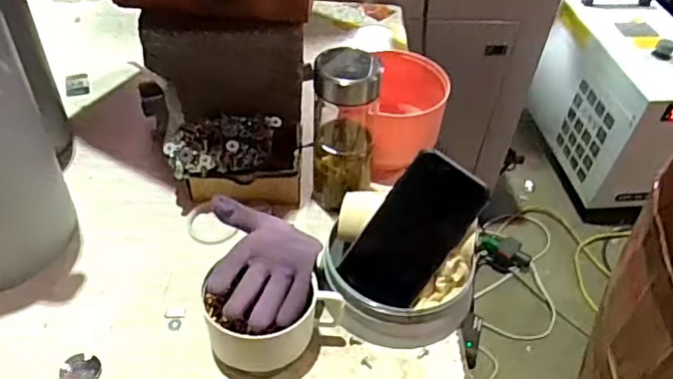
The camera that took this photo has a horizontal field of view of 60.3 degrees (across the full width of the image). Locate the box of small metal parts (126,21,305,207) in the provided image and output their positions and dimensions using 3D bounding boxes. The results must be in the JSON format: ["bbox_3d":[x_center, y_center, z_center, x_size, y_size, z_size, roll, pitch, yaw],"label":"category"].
[{"bbox_3d":[-0.132,-0.086,0.698,0.183,0.179,0.129,-2,46,-6],"label":"box of small metal parts"}]

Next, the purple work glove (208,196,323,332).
[{"bbox_3d":[-0.070,0.072,0.564,0.104,0.048,0.128,1,46,-3],"label":"purple work glove"}]

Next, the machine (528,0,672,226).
[{"bbox_3d":[0.826,-0.234,1.698,0.284,0.451,0.515,-7,47,-11],"label":"machine"}]

